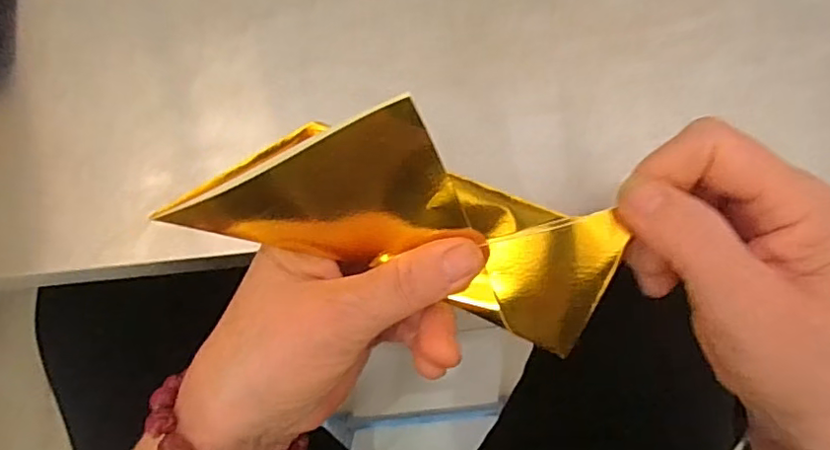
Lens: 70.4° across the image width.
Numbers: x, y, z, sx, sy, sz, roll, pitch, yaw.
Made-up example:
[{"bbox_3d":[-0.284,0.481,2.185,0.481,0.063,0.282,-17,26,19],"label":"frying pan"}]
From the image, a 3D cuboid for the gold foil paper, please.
[{"bbox_3d":[-0.003,-0.003,0.222,0.153,0.046,0.058,16,78,-4],"label":"gold foil paper"}]

